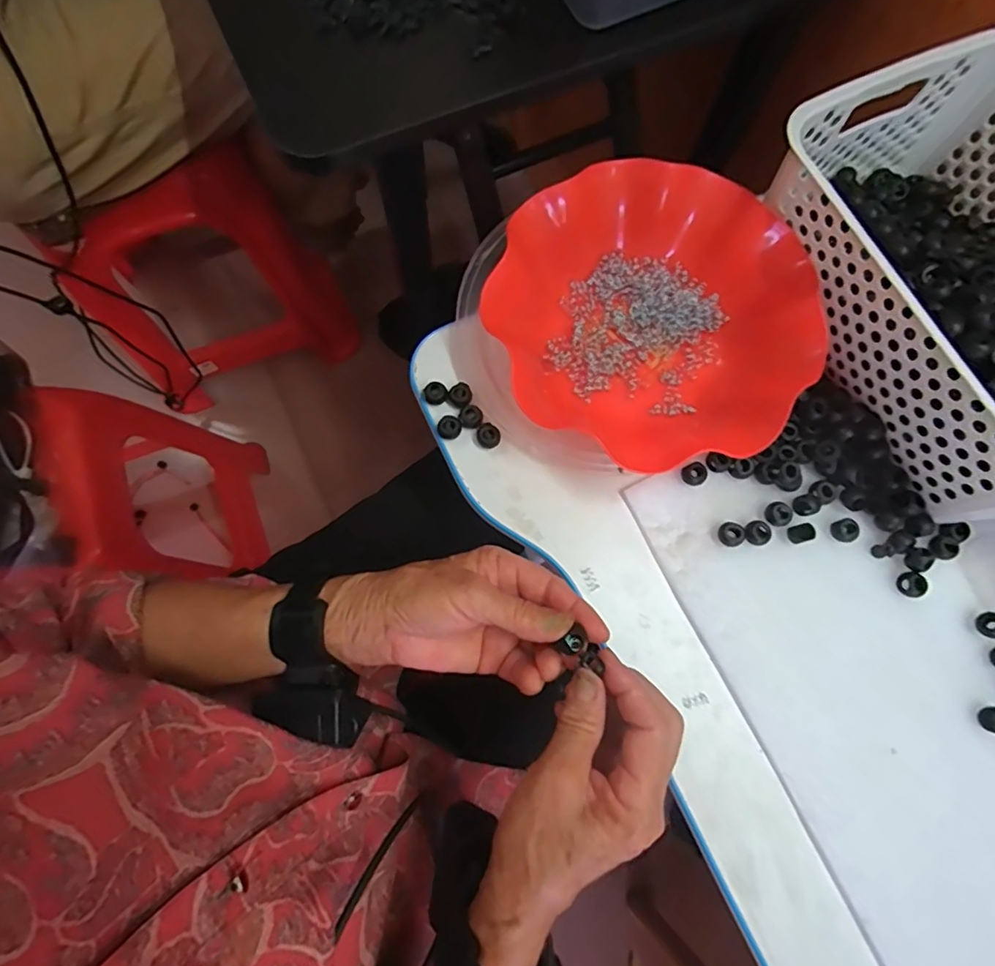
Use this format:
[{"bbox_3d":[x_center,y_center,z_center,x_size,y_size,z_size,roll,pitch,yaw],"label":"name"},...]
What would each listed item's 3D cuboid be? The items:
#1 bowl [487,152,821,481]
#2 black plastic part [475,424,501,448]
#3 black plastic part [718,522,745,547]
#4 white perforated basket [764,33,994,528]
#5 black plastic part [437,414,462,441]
[{"bbox_3d":[0.110,-0.124,0.401,0.216,0.062,0.194,24,80,5],"label":"bowl"},{"bbox_3d":[-0.007,-0.036,0.411,0.018,0.016,0.018,0,79,0],"label":"black plastic part"},{"bbox_3d":[0.168,0.037,0.392,0.016,0.010,0.018,-13,79,-2],"label":"black plastic part"},{"bbox_3d":[0.341,-0.138,0.379,0.203,0.105,0.302,-26,80,-5],"label":"white perforated basket"},{"bbox_3d":[-0.036,-0.042,0.411,0.018,0.009,0.018,0,79,0],"label":"black plastic part"}]

